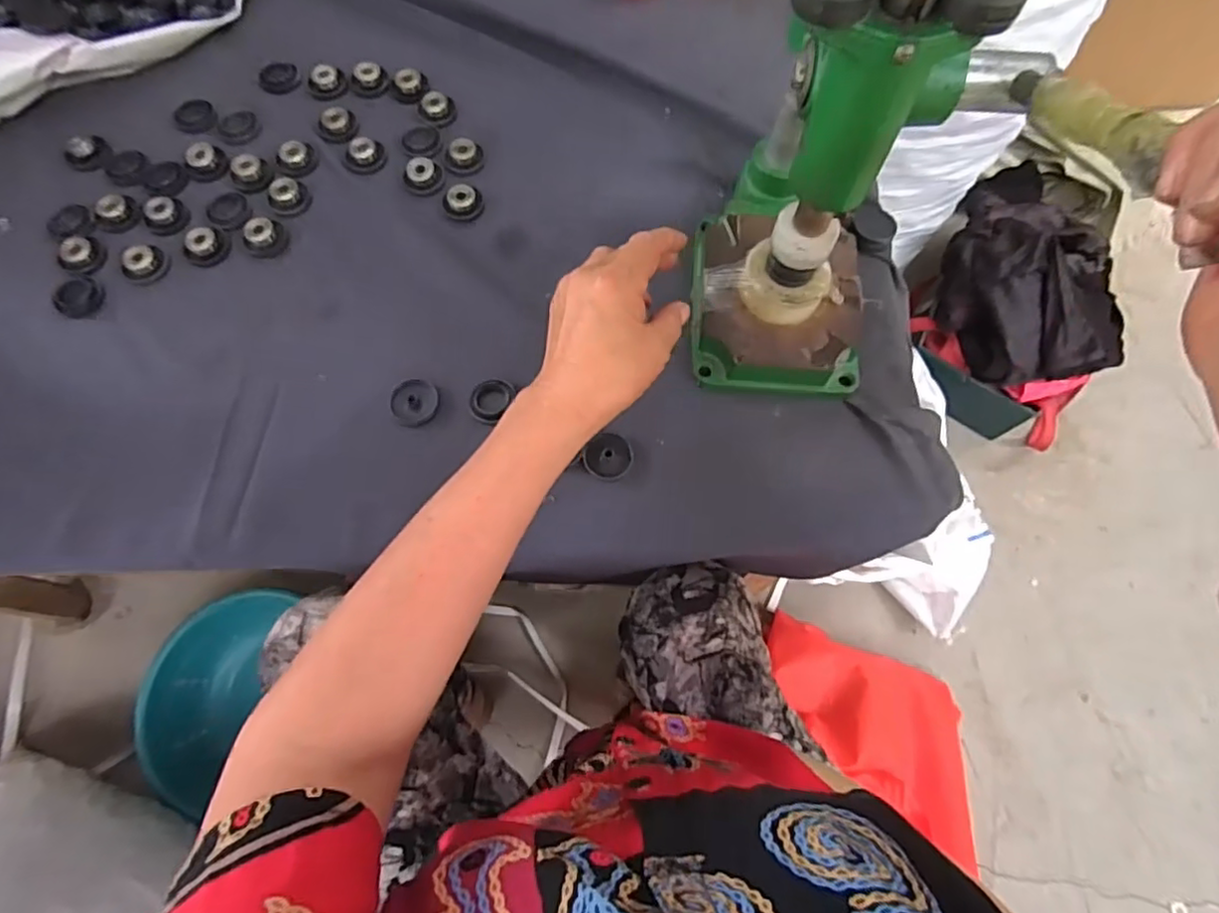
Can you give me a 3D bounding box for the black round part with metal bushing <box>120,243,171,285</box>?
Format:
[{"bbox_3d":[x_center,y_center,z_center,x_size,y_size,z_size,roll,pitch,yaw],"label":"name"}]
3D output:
[{"bbox_3d":[-0.351,-0.146,0.480,0.033,0.008,0.031,33,73,11],"label":"black round part with metal bushing"}]

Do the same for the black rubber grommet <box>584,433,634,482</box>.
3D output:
[{"bbox_3d":[-0.001,0.000,0.434,0.032,0.009,0.031,-1,97,-7],"label":"black rubber grommet"}]

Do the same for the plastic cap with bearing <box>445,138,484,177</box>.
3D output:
[{"bbox_3d":[-0.117,-0.244,0.517,0.031,0.011,0.030,0,70,0],"label":"plastic cap with bearing"}]

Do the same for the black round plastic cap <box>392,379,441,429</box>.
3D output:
[{"bbox_3d":[-0.136,-0.038,0.448,0.033,0.008,0.033,0,70,0],"label":"black round plastic cap"}]

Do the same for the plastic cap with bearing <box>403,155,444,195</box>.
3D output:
[{"bbox_3d":[-0.148,-0.225,0.508,0.030,0.011,0.030,0,70,0],"label":"plastic cap with bearing"}]

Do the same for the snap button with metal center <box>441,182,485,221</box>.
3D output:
[{"bbox_3d":[-0.115,-0.200,0.501,0.031,0.010,0.029,0,70,0],"label":"snap button with metal center"}]

